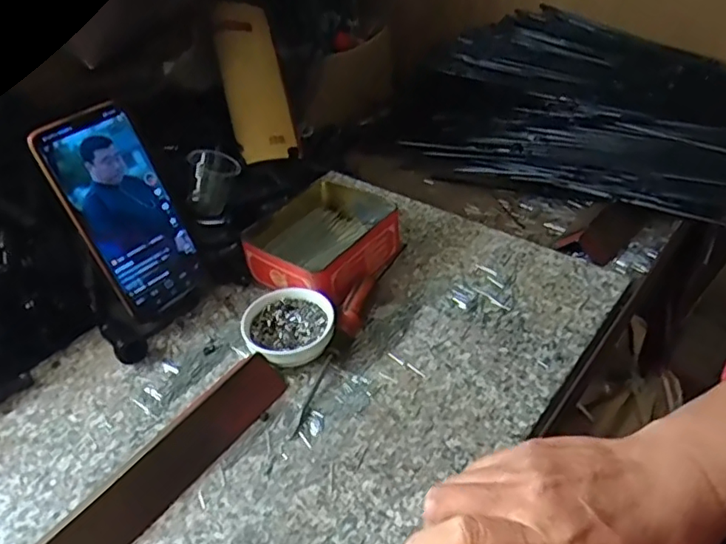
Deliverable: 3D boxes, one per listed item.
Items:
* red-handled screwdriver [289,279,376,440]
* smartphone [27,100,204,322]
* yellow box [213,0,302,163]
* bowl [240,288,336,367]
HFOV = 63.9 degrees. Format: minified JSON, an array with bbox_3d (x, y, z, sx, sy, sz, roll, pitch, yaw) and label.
[{"bbox_3d":[-0.022,0.061,0.461,0.019,0.018,0.143,13,55,21],"label":"red-handled screwdriver"},{"bbox_3d":[-0.189,-0.046,0.465,0.011,0.164,0.074,5,35,47],"label":"smartphone"},{"bbox_3d":[-0.130,-0.226,0.696,0.071,0.031,0.203,-13,80,-9],"label":"yellow box"},{"bbox_3d":[-0.059,0.046,0.467,0.070,0.028,0.067,-3,39,3],"label":"bowl"}]

